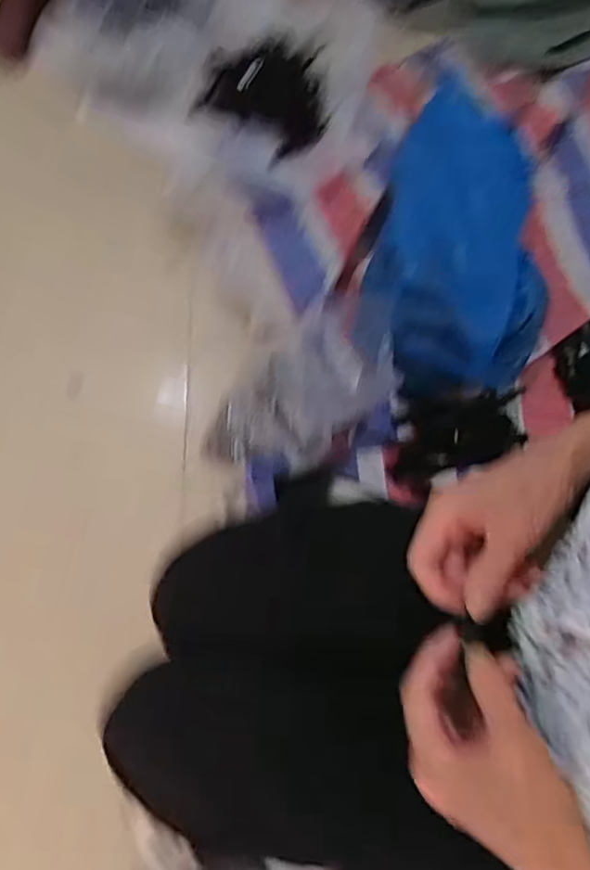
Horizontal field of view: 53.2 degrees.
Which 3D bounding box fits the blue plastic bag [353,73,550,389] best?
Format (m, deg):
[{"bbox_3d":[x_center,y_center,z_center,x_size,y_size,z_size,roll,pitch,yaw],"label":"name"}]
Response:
[{"bbox_3d":[0.280,-0.324,0.970,0.282,0.117,0.525,11,71,4],"label":"blue plastic bag"}]

